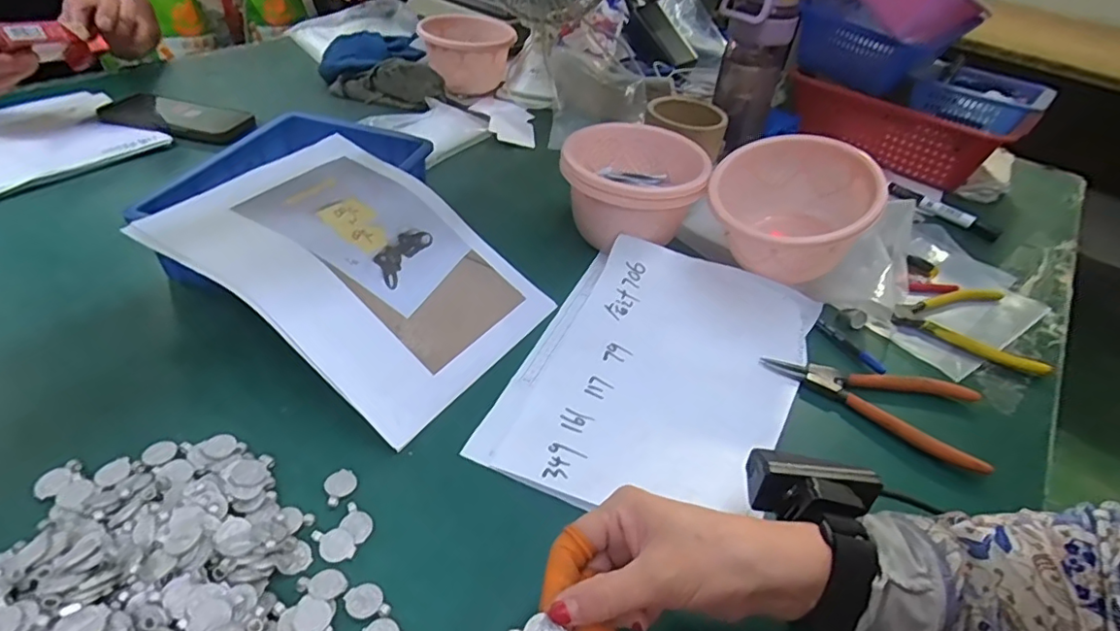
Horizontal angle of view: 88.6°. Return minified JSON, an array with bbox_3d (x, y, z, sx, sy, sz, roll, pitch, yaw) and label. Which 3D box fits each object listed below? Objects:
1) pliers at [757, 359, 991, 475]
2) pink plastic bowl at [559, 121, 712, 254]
[{"bbox_3d":[0.275,0.060,0.496,0.175,0.011,0.090,29,45,24],"label":"pliers"},{"bbox_3d":[0.075,-0.133,0.616,0.141,0.095,0.152,4,41,-3],"label":"pink plastic bowl"}]

